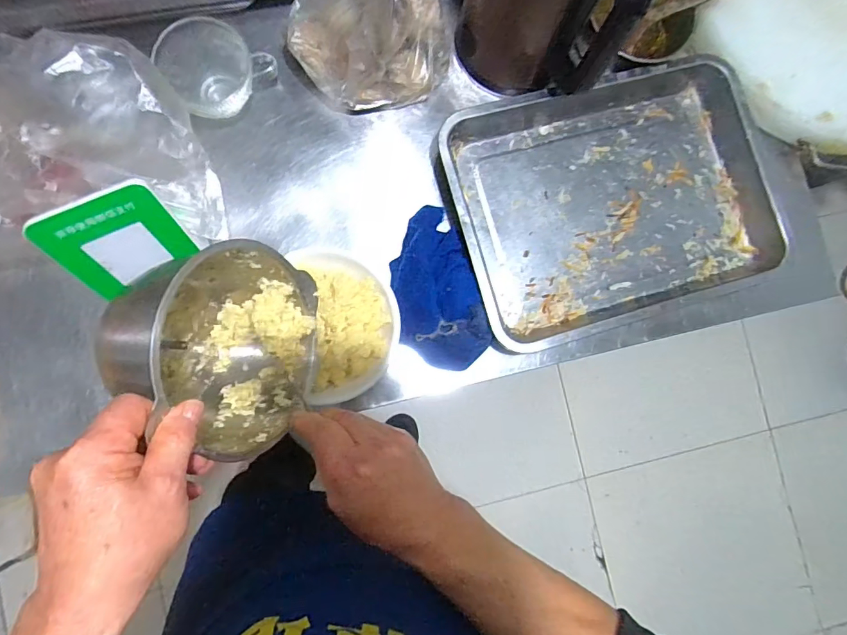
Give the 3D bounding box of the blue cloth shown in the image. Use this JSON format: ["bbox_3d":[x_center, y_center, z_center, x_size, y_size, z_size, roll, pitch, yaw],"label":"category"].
[{"bbox_3d":[0.011,-0.035,0.548,0.093,0.043,0.188,-15,87,-6],"label":"blue cloth"}]

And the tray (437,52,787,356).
[{"bbox_3d":[0.232,-0.143,0.585,0.392,0.052,0.291,-17,88,-6],"label":"tray"}]

